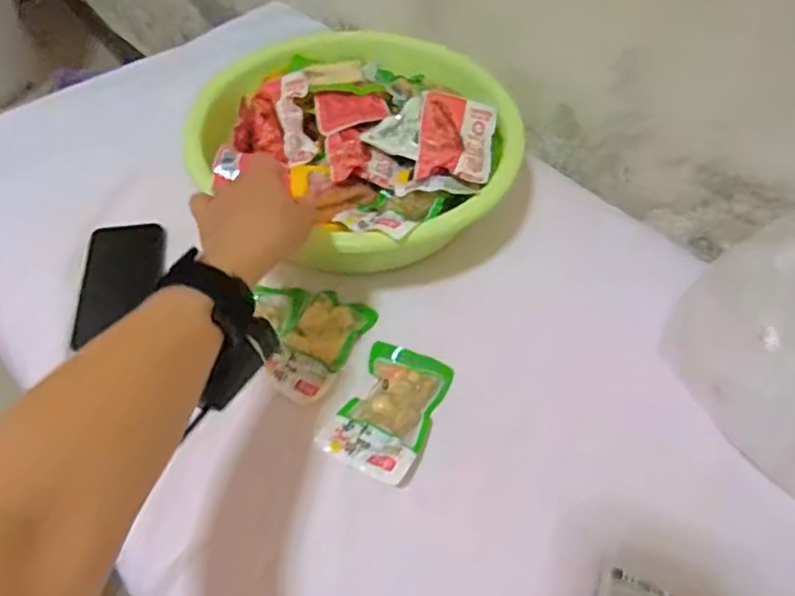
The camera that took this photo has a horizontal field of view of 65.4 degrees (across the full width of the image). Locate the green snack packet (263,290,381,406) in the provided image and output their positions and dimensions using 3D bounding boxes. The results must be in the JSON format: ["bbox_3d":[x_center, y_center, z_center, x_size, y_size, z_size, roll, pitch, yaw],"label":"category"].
[{"bbox_3d":[-0.073,0.043,0.581,0.058,0.012,0.116,22,56,15],"label":"green snack packet"}]

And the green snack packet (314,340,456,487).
[{"bbox_3d":[-0.006,0.098,0.543,0.078,0.028,0.128,22,56,15],"label":"green snack packet"}]

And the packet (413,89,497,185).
[{"bbox_3d":[0.061,-0.168,0.635,0.075,0.021,0.135,7,54,4],"label":"packet"}]

